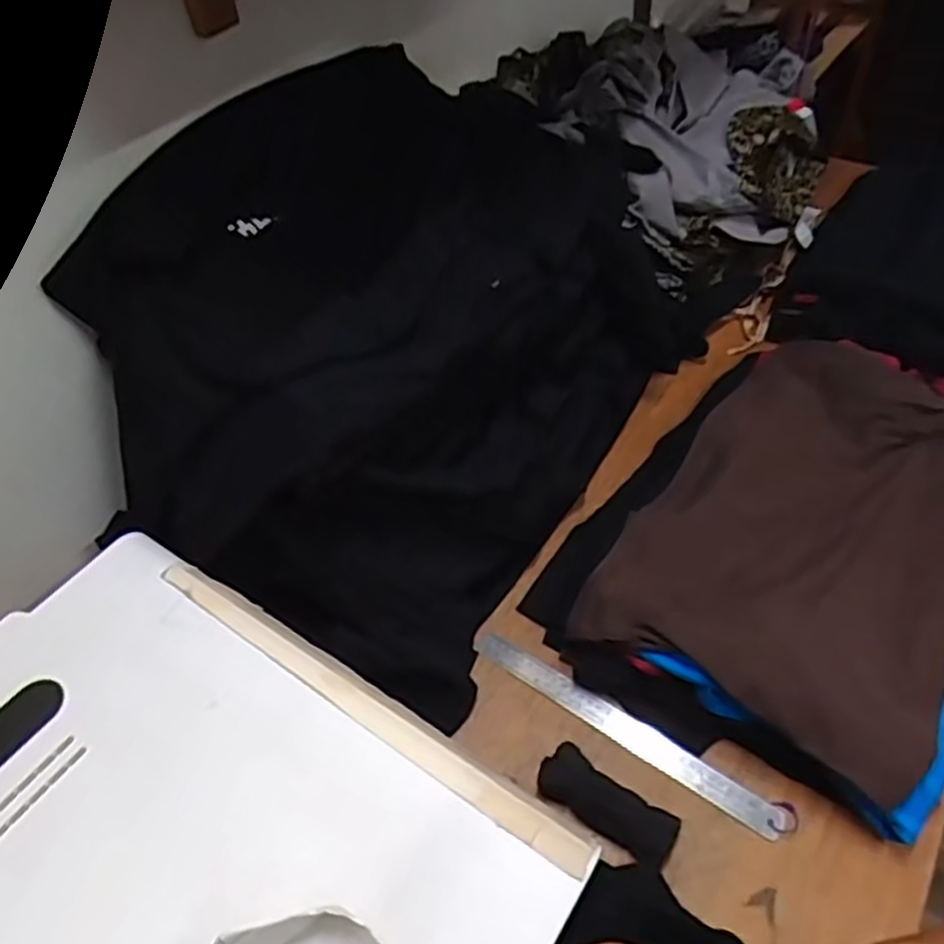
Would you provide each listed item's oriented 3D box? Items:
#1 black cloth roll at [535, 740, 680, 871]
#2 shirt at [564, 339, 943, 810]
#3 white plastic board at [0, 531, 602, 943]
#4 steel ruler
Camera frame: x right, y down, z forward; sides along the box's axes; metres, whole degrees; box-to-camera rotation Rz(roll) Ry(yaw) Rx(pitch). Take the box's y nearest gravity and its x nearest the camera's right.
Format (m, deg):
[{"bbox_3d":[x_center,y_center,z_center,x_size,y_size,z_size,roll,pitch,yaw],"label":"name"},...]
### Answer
[{"bbox_3d":[0.120,0.298,0.680,0.123,0.022,0.050,26,53,26],"label":"black cloth roll"},{"bbox_3d":[0.380,0.049,0.819,0.325,0.045,0.528,31,56,19],"label":"shirt"},{"bbox_3d":[-0.231,0.278,0.519,0.498,0.019,0.397,25,55,23],"label":"white plastic board"},{"bbox_3d":[0.145,0.246,0.737,0.322,0.005,0.033,28,62,25],"label":"steel ruler"}]

